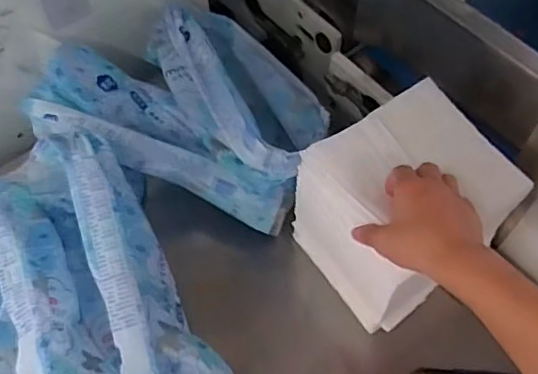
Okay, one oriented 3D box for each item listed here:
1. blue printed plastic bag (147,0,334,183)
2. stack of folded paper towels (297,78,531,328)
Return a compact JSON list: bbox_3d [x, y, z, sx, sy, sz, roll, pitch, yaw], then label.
[{"bbox_3d":[-0.044,-0.125,0.691,0.131,0.119,0.326,-25,61,-14],"label":"blue printed plastic bag"},{"bbox_3d":[0.143,0.022,0.607,0.171,0.183,0.154,-30,63,-17],"label":"stack of folded paper towels"}]

